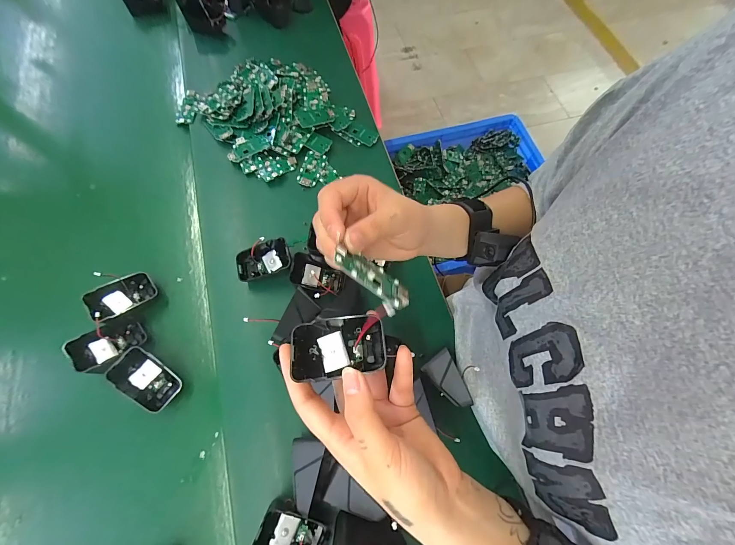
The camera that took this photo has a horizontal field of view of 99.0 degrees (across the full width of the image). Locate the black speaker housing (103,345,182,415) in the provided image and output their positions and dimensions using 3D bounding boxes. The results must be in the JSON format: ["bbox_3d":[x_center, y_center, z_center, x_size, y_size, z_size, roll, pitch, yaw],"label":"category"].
[{"bbox_3d":[-0.245,0.119,0.348,0.070,0.019,0.043,42,52,-7],"label":"black speaker housing"}]

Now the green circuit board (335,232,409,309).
[{"bbox_3d":[0.004,0.002,0.221,0.062,0.005,0.032,32,30,-24],"label":"green circuit board"}]

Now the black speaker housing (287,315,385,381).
[{"bbox_3d":[-0.021,0.055,0.238,0.068,0.017,0.044,-9,70,-5],"label":"black speaker housing"}]

